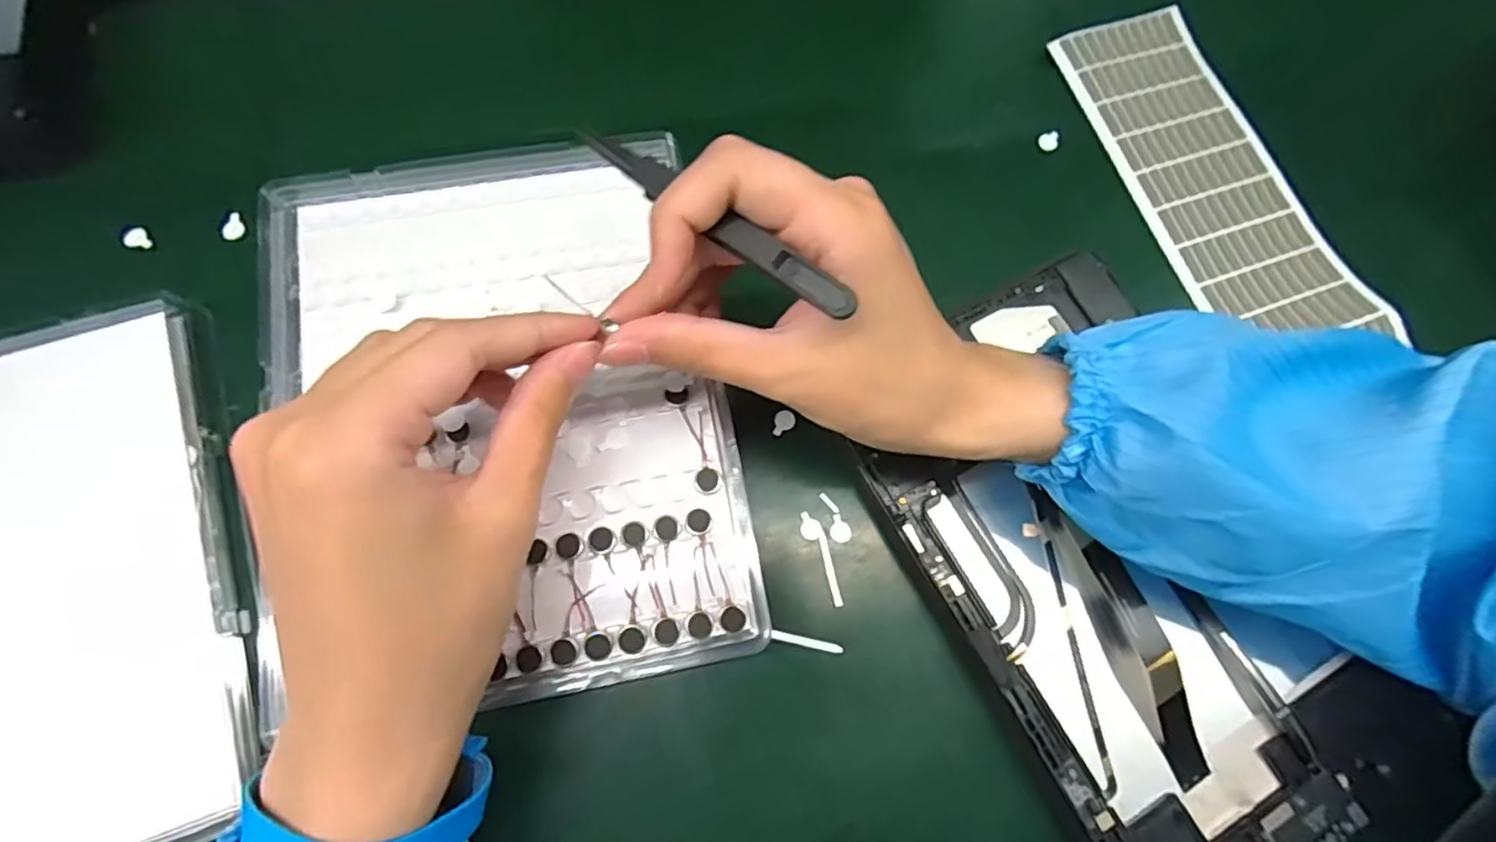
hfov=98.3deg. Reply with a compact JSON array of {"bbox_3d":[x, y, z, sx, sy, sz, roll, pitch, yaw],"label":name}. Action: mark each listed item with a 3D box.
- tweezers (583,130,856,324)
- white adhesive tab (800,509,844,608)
[{"bbox_3d":[-0.011,-0.062,0.197,0.101,0.006,0.011,37,81,14],"label":"tweezers"},{"bbox_3d":[0.031,0.058,0.274,0.009,0.004,0.040,-16,75,-10],"label":"white adhesive tab"}]

